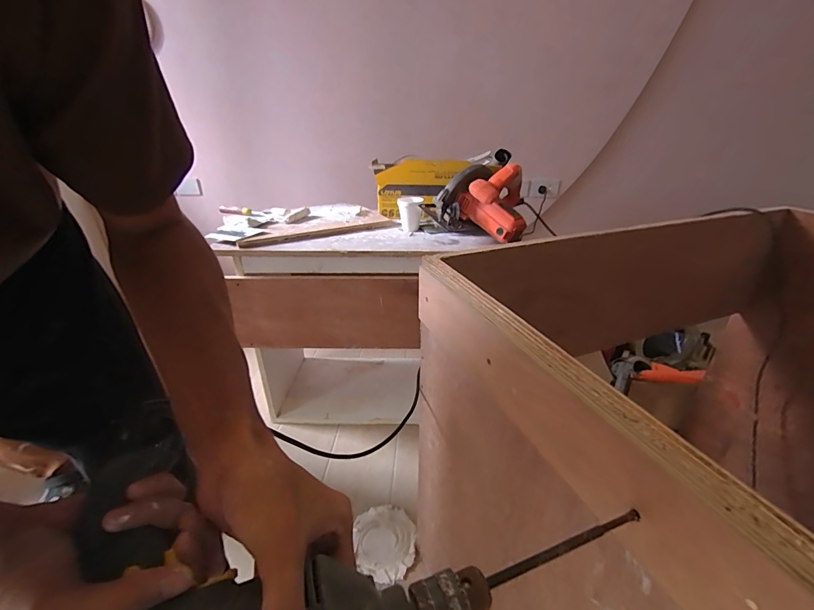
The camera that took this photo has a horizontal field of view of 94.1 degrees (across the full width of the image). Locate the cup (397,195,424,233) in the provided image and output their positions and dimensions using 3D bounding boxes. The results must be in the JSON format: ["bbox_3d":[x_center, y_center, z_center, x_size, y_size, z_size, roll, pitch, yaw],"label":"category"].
[{"bbox_3d":[0.010,-0.281,1.151,0.077,0.089,0.076,-1,27,-2],"label":"cup"}]

